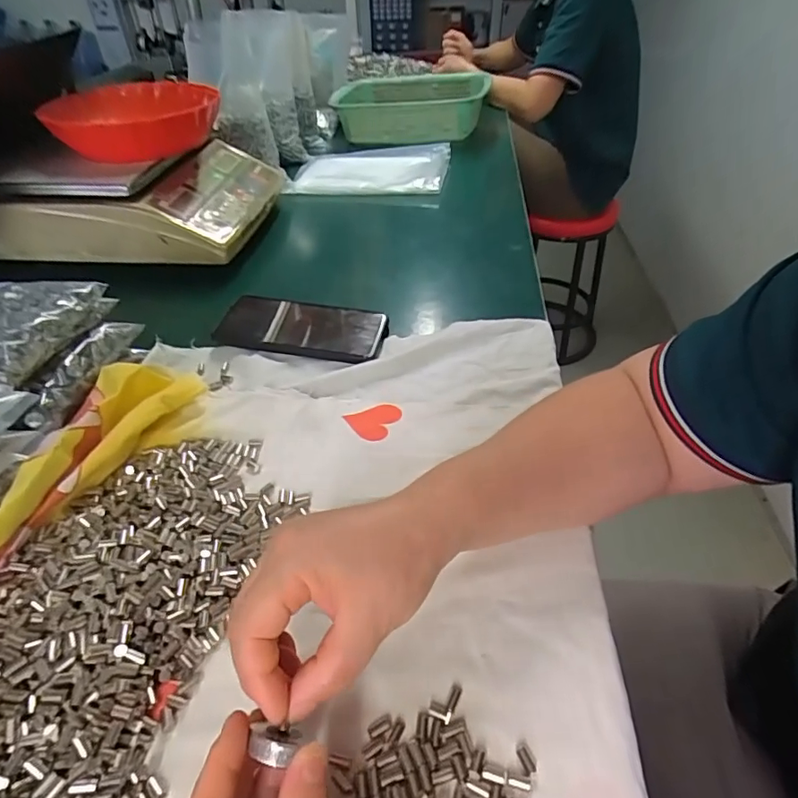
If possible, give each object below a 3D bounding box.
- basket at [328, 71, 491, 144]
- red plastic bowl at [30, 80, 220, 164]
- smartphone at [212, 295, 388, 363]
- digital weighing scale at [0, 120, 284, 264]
[{"bbox_3d":[0.033,-0.577,1.015,0.267,0.091,0.209,9,43,10],"label":"basket"},{"bbox_3d":[-0.331,-0.358,0.658,0.186,0.060,0.170,-14,44,-15],"label":"red plastic bowl"},{"bbox_3d":[-0.094,-0.073,0.510,0.160,0.015,0.076,9,43,11],"label":"smartphone"},{"bbox_3d":[-0.353,-0.286,0.703,0.329,0.099,0.279,2,42,3],"label":"digital weighing scale"}]

